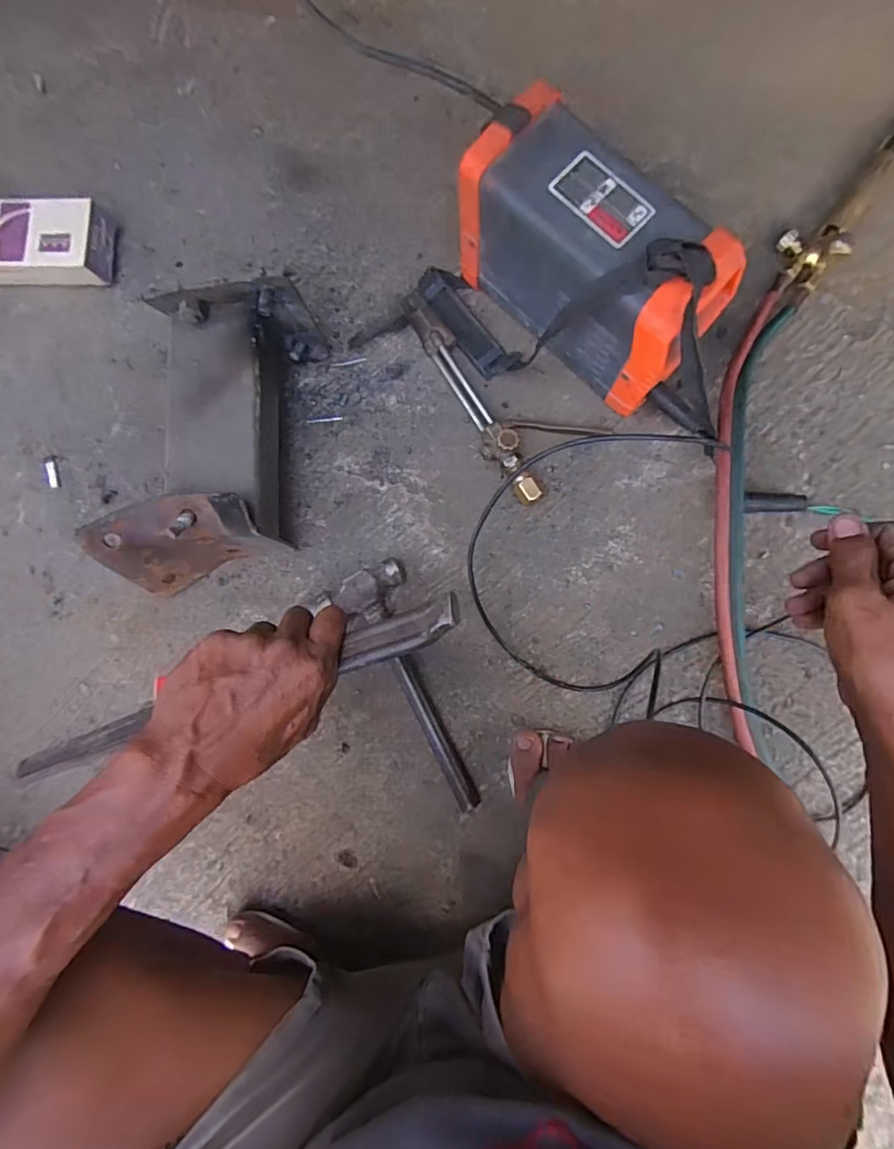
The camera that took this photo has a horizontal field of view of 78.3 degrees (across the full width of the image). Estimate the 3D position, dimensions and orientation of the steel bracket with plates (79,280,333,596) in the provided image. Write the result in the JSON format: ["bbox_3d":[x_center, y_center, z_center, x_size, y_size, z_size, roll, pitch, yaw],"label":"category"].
[{"bbox_3d":[-0.243,-0.132,0.571,0.164,0.115,0.306,7,86,3],"label":"steel bracket with plates"}]

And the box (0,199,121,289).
[{"bbox_3d":[-0.556,-0.392,0.650,0.321,0.055,0.087,6,86,3],"label":"box"}]

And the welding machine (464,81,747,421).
[{"bbox_3d":[0.128,-0.288,0.521,0.245,0.183,0.109,44,87,6],"label":"welding machine"}]

